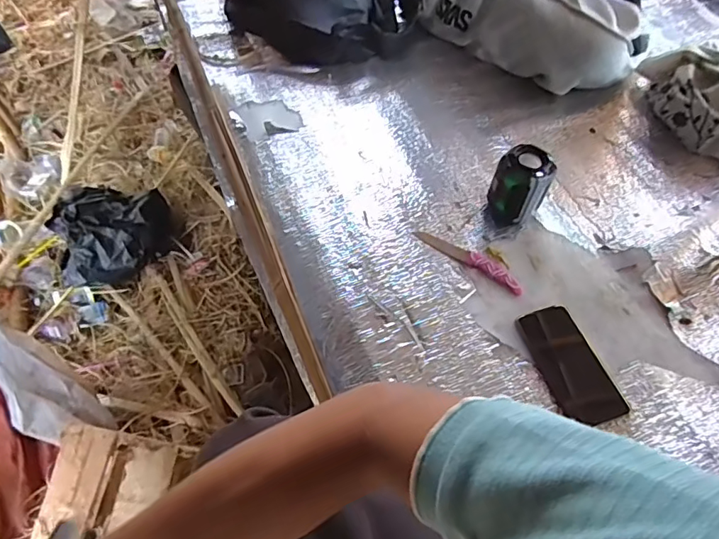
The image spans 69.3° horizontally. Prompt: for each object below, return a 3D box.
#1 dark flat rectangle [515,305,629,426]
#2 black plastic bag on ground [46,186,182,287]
[{"bbox_3d":[0.277,0.121,0.687,0.078,0.008,0.164,-14,57,-12],"label":"dark flat rectangle"},{"bbox_3d":[-0.687,-0.116,1.455,0.322,0.101,0.279,-21,59,-16],"label":"black plastic bag on ground"}]

